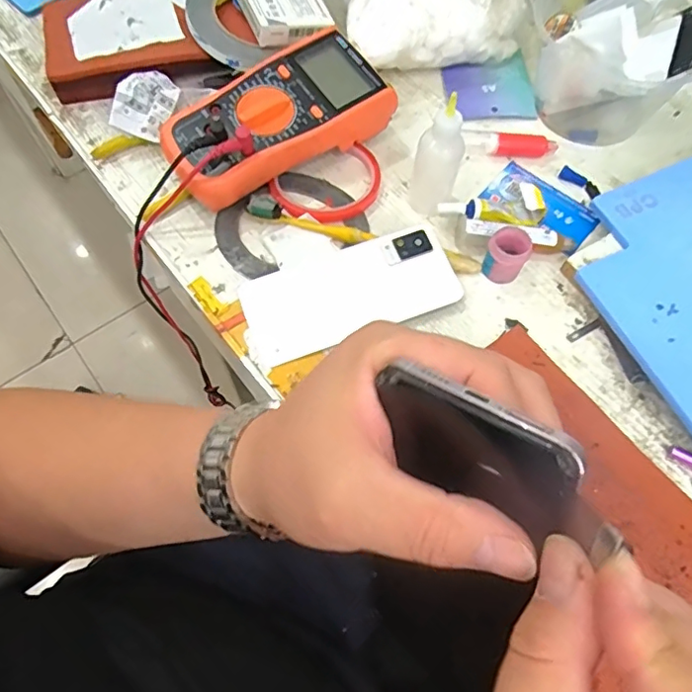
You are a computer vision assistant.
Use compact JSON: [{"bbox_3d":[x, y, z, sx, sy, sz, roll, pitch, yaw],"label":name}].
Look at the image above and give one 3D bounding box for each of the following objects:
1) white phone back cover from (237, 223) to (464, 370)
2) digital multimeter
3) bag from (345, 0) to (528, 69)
[{"bbox_3d":[0.002,-0.041,0.411,0.154,0.009,0.070,-17,66,-10],"label":"white phone back cover"},{"bbox_3d":[-0.057,-0.179,0.449,0.177,0.059,0.077,-32,69,-16],"label":"digital multimeter"},{"bbox_3d":[0.079,-0.313,0.499,0.168,0.072,0.113,-11,65,-7],"label":"bag"}]

